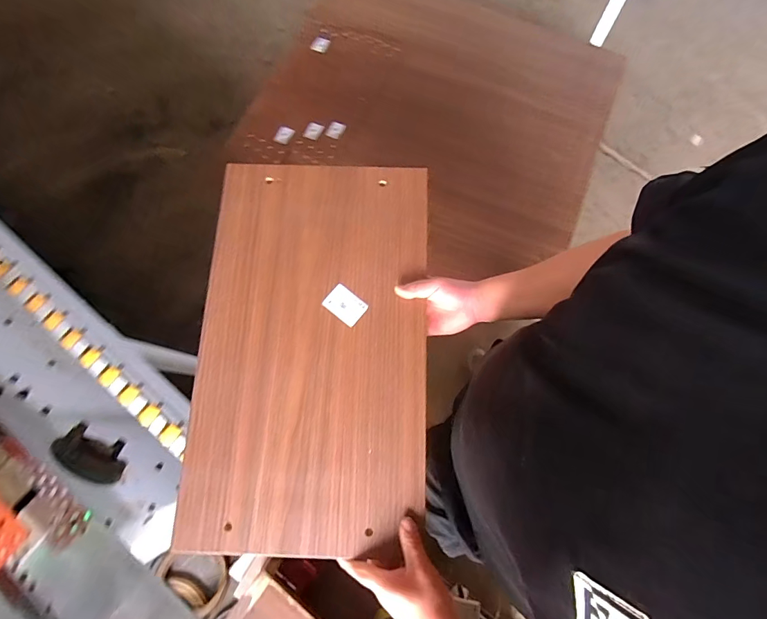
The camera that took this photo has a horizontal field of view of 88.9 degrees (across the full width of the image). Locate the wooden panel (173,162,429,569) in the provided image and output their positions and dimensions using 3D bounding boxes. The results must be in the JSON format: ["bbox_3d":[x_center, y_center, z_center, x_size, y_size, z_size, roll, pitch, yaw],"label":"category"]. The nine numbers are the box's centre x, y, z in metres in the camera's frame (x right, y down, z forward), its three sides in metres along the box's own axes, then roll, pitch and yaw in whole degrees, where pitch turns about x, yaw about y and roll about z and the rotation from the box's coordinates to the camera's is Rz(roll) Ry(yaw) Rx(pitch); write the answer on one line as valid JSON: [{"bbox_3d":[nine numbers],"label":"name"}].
[{"bbox_3d":[-0.105,0.040,0.588,0.333,0.025,0.573,2,74,-1],"label":"wooden panel"}]

